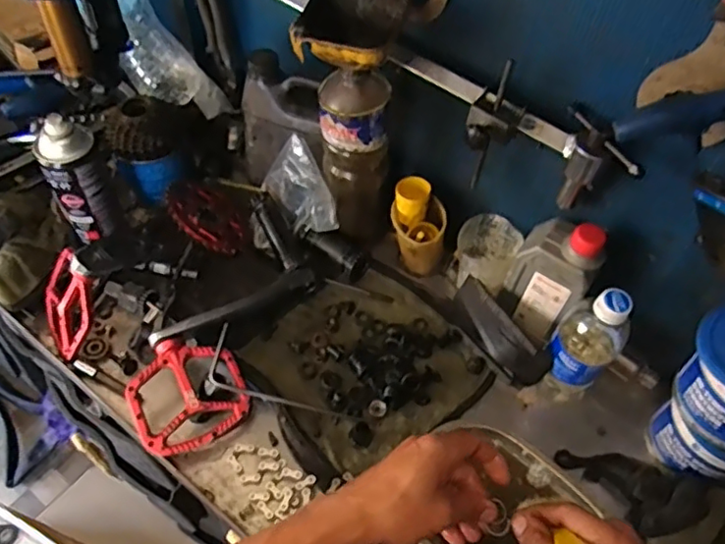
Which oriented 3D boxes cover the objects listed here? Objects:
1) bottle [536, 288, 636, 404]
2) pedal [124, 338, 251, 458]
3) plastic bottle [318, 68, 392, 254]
[{"bbox_3d":[0.236,0.071,0.636,0.059,0.169,0.068,36,60,21],"label":"bottle"},{"bbox_3d":[-0.183,0.125,0.630,0.116,0.018,0.112,-23,76,-23],"label":"pedal"},{"bbox_3d":[-0.009,-0.123,0.679,0.073,0.213,0.068,2,54,-2],"label":"plastic bottle"}]

